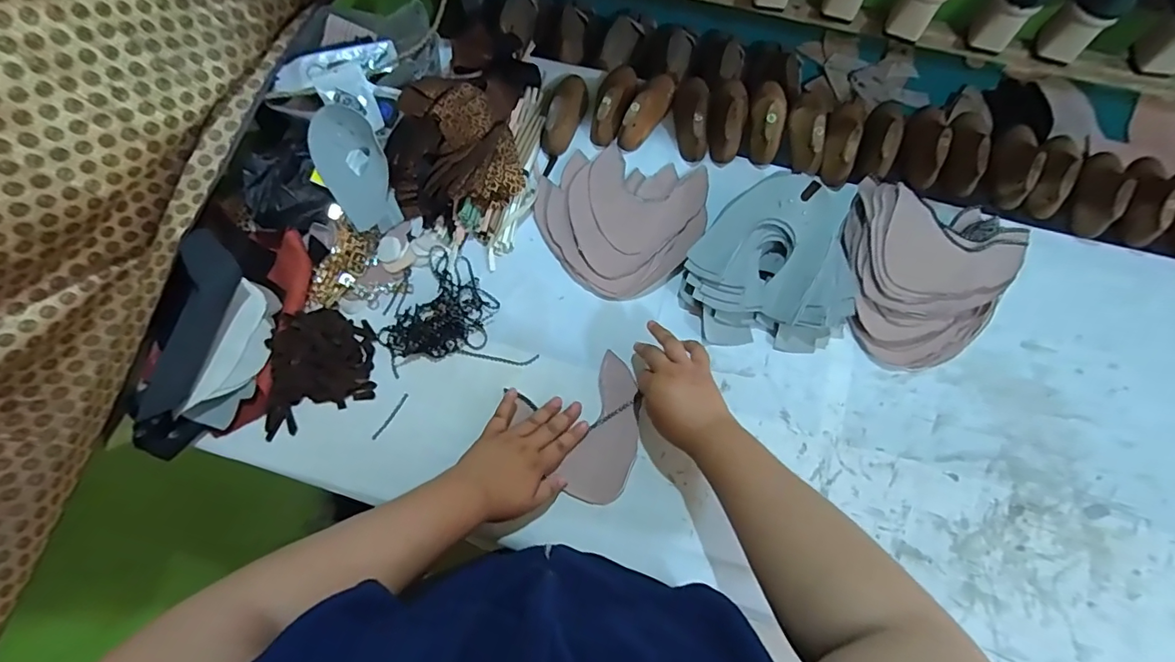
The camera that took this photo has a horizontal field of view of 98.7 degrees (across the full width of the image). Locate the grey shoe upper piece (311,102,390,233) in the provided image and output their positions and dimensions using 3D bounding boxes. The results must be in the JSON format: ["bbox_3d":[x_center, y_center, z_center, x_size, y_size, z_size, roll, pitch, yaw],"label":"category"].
[{"bbox_3d":[-0.311,-0.219,0.671,0.081,0.012,0.158,-26,97,-21],"label":"grey shoe upper piece"}]

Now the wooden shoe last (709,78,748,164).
[{"bbox_3d":[0.203,-0.318,0.724,0.057,0.054,0.150,14,74,7],"label":"wooden shoe last"}]

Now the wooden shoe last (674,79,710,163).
[{"bbox_3d":[0.152,-0.319,0.729,0.047,0.052,0.137,5,73,4],"label":"wooden shoe last"}]

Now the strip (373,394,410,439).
[{"bbox_3d":[-0.245,0.107,0.629,0.008,0.004,0.066,32,76,12],"label":"strip"}]

